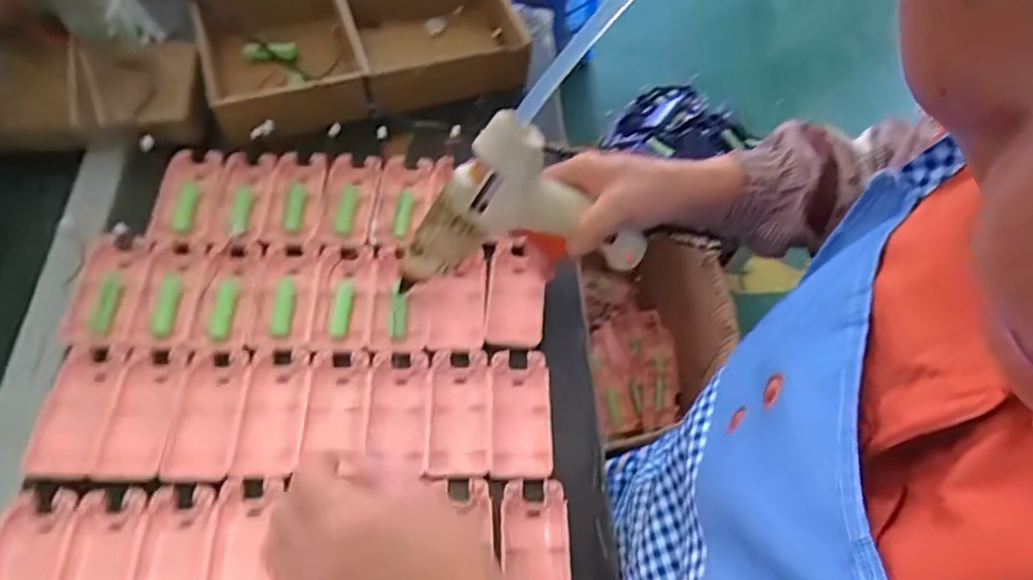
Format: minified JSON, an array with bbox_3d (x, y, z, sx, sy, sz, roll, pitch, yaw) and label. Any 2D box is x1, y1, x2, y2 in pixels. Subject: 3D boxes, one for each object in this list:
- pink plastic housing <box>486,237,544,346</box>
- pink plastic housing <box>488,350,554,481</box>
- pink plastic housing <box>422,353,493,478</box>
[{"bbox_3d":[0.001,0.003,0.501,0.042,0.025,0.096,2,60,1],"label":"pink plastic housing"},{"bbox_3d":[0.003,0.091,0.447,0.045,0.014,0.093,-1,60,-1],"label":"pink plastic housing"},{"bbox_3d":[-0.042,0.088,0.443,0.044,0.009,0.092,-1,61,-1],"label":"pink plastic housing"}]

